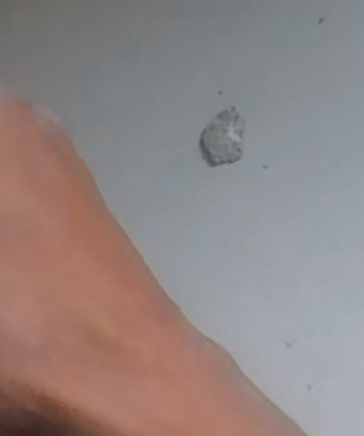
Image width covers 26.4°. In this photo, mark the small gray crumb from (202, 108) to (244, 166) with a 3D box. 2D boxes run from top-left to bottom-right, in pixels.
[{"bbox_3d":[0.022,-0.043,0.415,0.021,0.012,0.028,3,90,9],"label":"small gray crumb"}]

